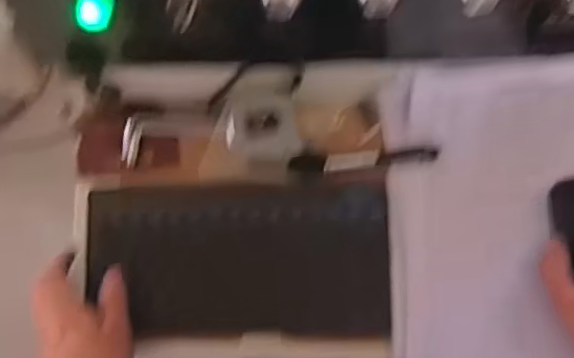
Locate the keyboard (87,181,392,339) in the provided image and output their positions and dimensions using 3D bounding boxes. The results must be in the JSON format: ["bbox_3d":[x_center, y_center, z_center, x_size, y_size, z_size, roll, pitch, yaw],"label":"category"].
[{"bbox_3d":[-0.046,0.076,0.597,0.277,0.030,0.139,-1,85,7],"label":"keyboard"}]

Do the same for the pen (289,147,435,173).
[{"bbox_3d":[0.069,-0.017,0.586,0.133,0.009,0.016,-4,85,6],"label":"pen"}]

